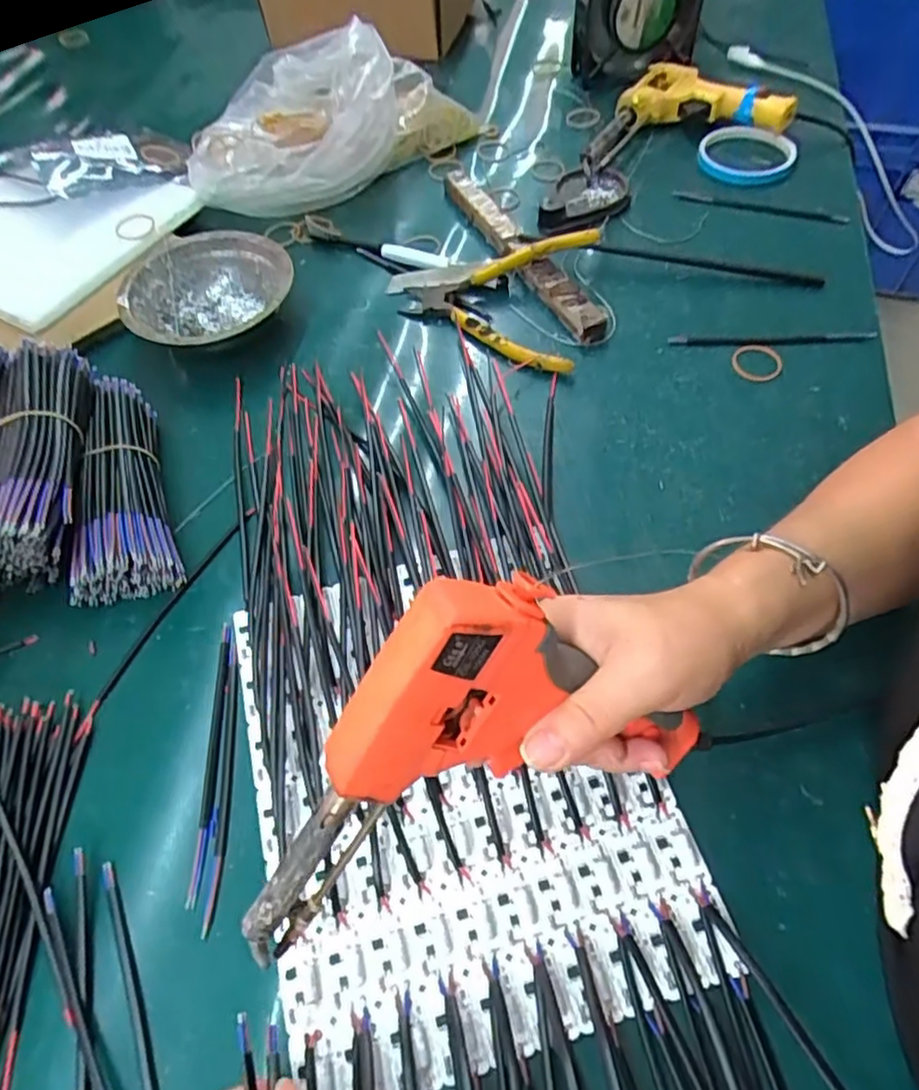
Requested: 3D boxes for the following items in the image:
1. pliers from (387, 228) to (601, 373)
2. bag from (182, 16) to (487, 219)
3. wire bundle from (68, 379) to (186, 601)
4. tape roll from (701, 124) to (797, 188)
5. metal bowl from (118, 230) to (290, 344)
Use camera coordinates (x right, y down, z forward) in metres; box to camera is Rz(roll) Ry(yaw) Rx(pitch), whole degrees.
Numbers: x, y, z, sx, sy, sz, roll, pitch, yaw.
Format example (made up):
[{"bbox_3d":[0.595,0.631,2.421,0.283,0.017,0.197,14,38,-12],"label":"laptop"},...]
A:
[{"bbox_3d":[0.020,-0.202,0.517,0.159,0.035,0.131,12,59,9],"label":"pliers"},{"bbox_3d":[-0.108,-0.360,0.562,0.234,0.121,0.120,-5,58,-1],"label":"bag"},{"bbox_3d":[-0.218,-0.035,0.415,0.059,0.043,0.142,-18,59,-9],"label":"wire bundle"},{"bbox_3d":[0.268,-0.366,0.620,0.087,0.013,0.087,-1,58,1],"label":"tape roll"},{"bbox_3d":[-0.190,-0.190,0.511,0.125,0.043,0.115,-14,59,-7],"label":"metal bowl"}]

